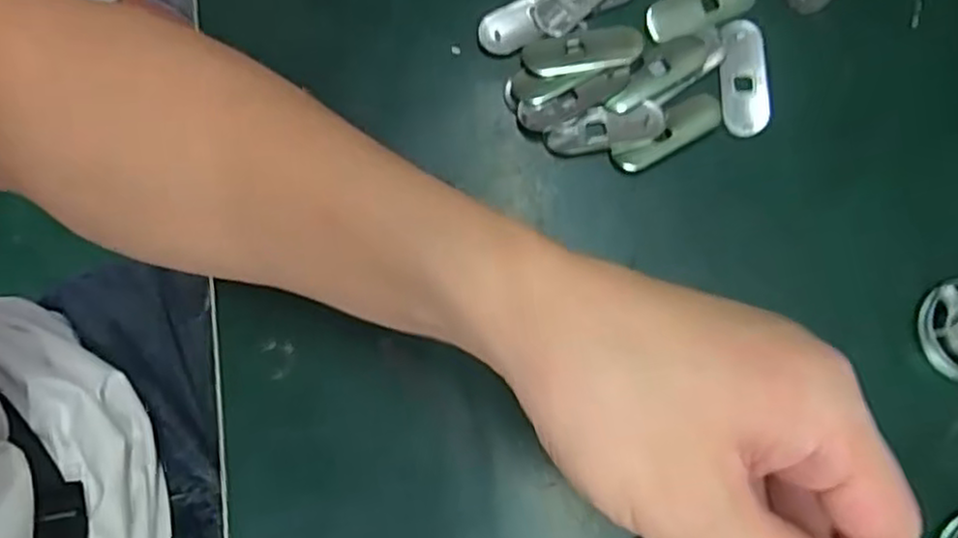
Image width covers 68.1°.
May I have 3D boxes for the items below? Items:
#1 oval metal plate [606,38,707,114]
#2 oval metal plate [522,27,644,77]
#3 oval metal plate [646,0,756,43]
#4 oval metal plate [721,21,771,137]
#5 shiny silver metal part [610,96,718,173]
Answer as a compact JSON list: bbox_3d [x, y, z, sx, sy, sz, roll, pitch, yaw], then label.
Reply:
[{"bbox_3d":[0.076,-0.082,0.299,0.050,0.005,0.017,-30,81,-8],"label":"oval metal plate"},{"bbox_3d":[0.044,-0.092,0.298,0.050,0.004,0.020,-10,79,-4],"label":"oval metal plate"},{"bbox_3d":[0.096,-0.113,0.304,0.049,0.005,0.019,-23,80,-6],"label":"oval metal plate"},{"bbox_3d":[0.112,-0.080,0.299,0.020,0.005,0.050,4,78,-1],"label":"oval metal plate"},{"bbox_3d":[0.079,-0.058,0.293,0.051,0.004,0.018,-30,81,-8],"label":"shiny silver metal part"}]

